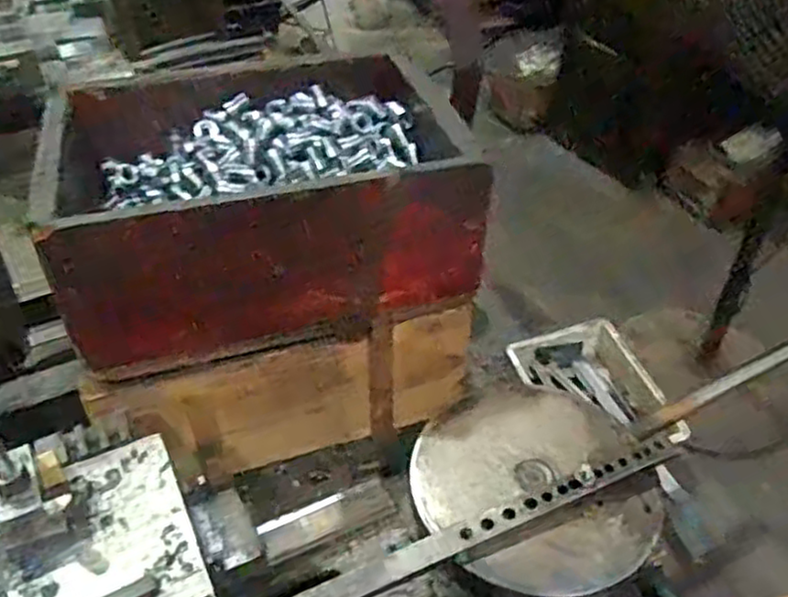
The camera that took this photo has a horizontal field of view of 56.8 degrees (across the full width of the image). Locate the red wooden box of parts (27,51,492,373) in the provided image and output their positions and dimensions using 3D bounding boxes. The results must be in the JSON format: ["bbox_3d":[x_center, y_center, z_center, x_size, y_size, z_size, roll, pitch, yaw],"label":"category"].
[{"bbox_3d":[-0.117,-0.090,0.670,0.340,0.148,0.229,-11,42,-11],"label":"red wooden box of parts"}]

